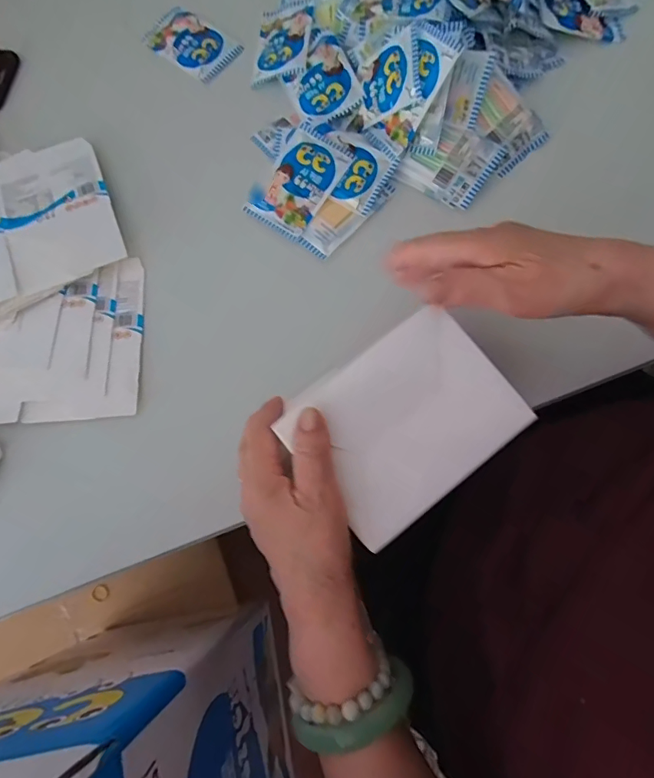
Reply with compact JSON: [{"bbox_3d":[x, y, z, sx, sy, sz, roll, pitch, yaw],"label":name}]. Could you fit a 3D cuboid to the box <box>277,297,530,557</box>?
[{"bbox_3d":[0.051,0.019,0.310,0.135,0.011,0.106,-37,82,-6],"label":"box"}]

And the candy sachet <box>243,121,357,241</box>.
[{"bbox_3d":[-0.025,-0.201,0.448,0.064,0.011,0.105,34,80,11],"label":"candy sachet"}]

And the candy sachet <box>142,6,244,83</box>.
[{"bbox_3d":[-0.148,-0.377,0.513,0.108,0.013,0.064,40,81,12],"label":"candy sachet"}]

